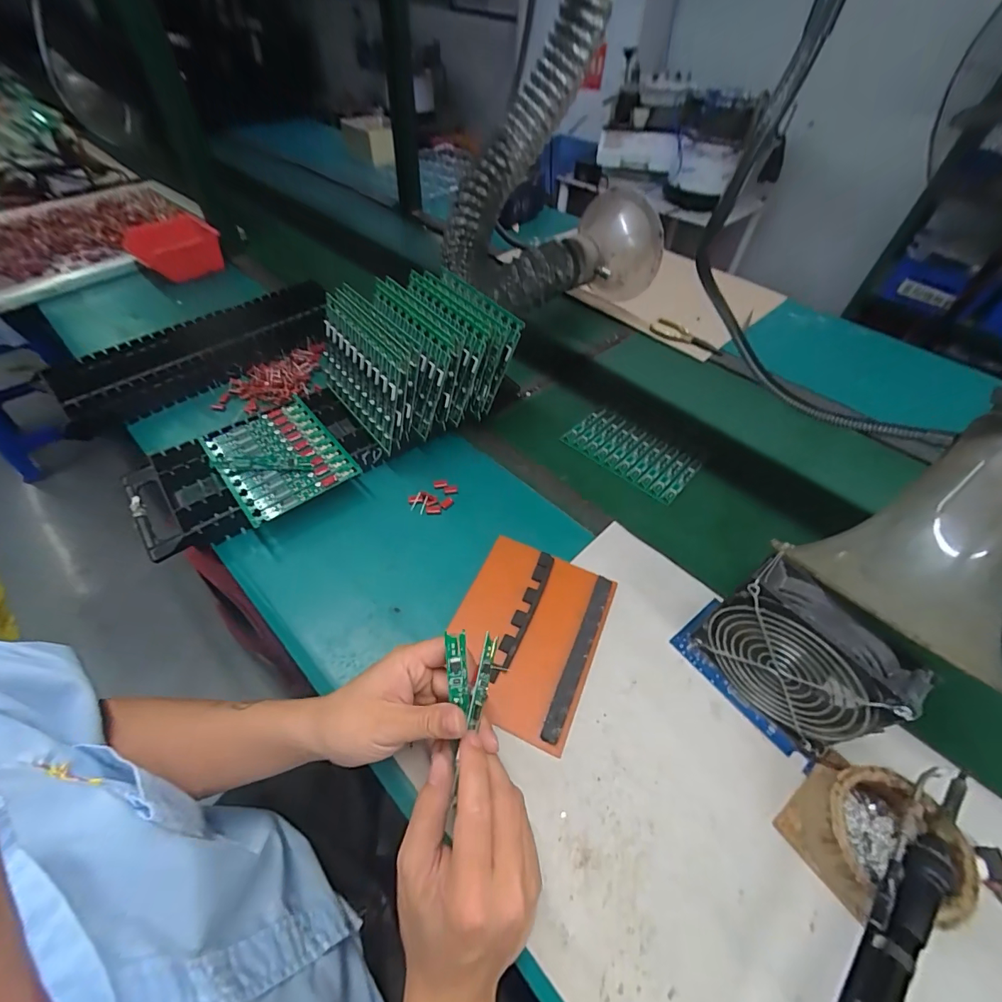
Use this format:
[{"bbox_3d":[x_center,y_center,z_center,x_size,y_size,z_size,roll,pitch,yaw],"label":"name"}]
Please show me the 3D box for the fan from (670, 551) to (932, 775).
[{"bbox_3d":[0.228,0.124,0.354,0.058,0.124,0.132,-29,57,-24],"label":"fan"}]

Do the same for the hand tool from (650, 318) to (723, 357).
[{"bbox_3d":[0.323,-0.286,0.775,0.041,0.024,0.126,-34,60,-27],"label":"hand tool"}]

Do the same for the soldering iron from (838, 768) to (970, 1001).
[{"bbox_3d":[0.244,0.239,0.262,0.205,0.019,0.031,-35,60,-28],"label":"soldering iron"}]

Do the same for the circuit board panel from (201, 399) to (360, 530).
[{"bbox_3d":[-0.250,-0.052,0.497,0.119,0.015,0.149,-33,63,-23],"label":"circuit board panel"}]

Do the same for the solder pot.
[{"bbox_3d":[0.265,0.237,0.308,0.097,0.058,0.086,-31,58,-25],"label":"solder pot"}]

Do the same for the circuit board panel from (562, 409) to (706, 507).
[{"bbox_3d":[0.173,-0.066,0.583,0.158,0.004,0.096,36,57,24],"label":"circuit board panel"}]

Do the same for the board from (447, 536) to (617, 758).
[{"bbox_3d":[0.024,0.121,0.417,0.132,0.008,0.170,21,52,14],"label":"board"}]

